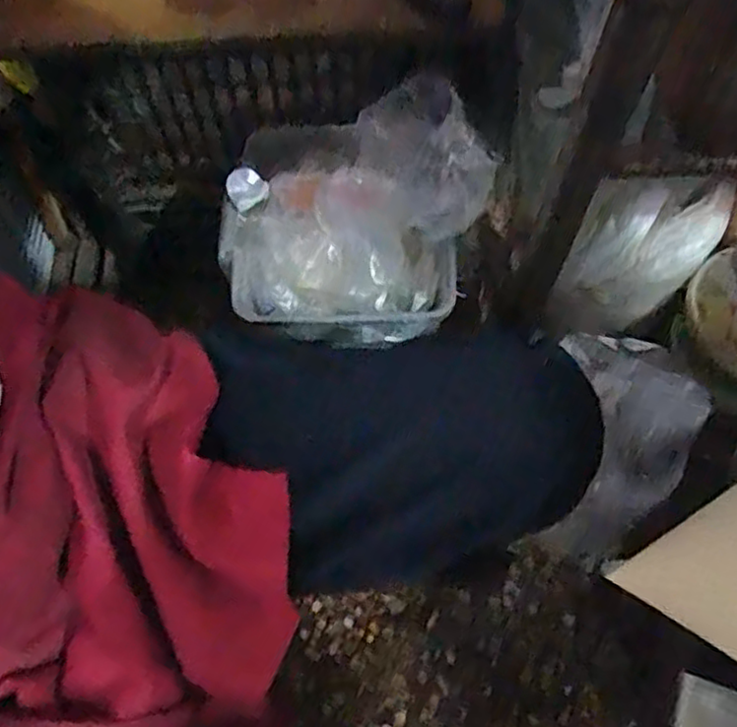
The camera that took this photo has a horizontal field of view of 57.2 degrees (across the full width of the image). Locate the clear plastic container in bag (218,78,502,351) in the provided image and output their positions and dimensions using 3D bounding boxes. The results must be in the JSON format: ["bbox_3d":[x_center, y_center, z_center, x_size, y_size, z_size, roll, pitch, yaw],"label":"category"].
[{"bbox_3d":[-0.035,-0.155,0.664,0.282,0.136,0.226,16,65,9],"label":"clear plastic container in bag"}]

